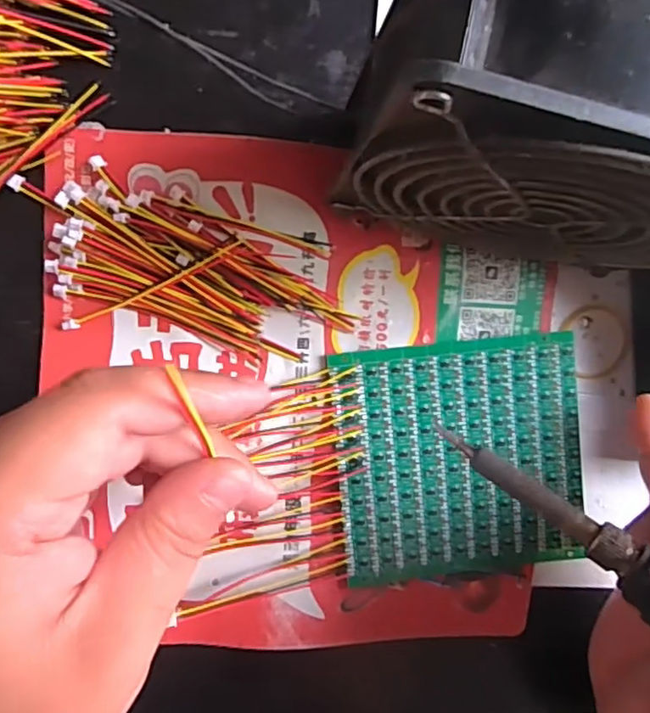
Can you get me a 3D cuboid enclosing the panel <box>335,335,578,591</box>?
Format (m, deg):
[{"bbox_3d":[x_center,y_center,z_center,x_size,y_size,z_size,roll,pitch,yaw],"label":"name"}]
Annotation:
[{"bbox_3d":[0.055,0.042,0.246,0.098,0.004,0.094,-6,94,-5],"label":"panel"}]

